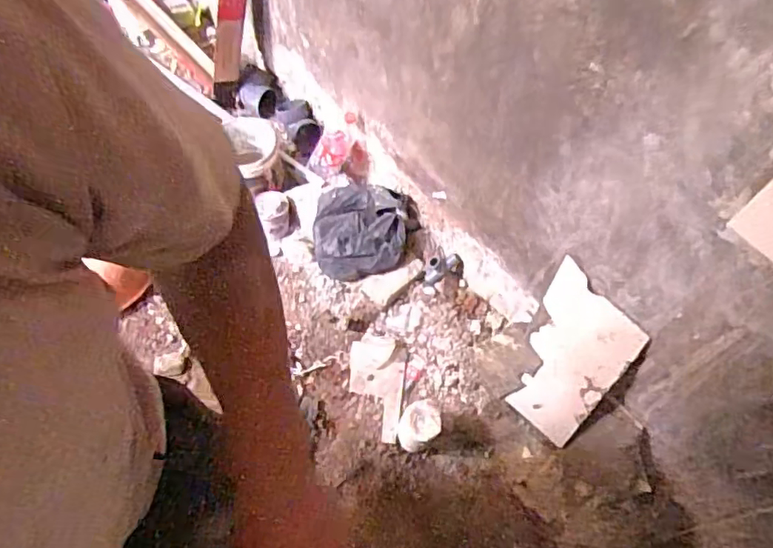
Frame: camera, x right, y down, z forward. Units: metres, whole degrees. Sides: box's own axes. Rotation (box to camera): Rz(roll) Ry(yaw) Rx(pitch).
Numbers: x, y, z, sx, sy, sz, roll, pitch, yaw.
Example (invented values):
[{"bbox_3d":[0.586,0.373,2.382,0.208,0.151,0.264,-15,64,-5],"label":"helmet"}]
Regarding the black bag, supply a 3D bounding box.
[{"bbox_3d":[-0.071,-0.112,1.588,0.249,0.128,0.264,6,61,-1],"label":"black bag"}]

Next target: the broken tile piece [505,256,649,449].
[{"bbox_3d":[0.394,0.200,1.288,0.210,0.465,0.017,39,50,24],"label":"broken tile piece"}]

